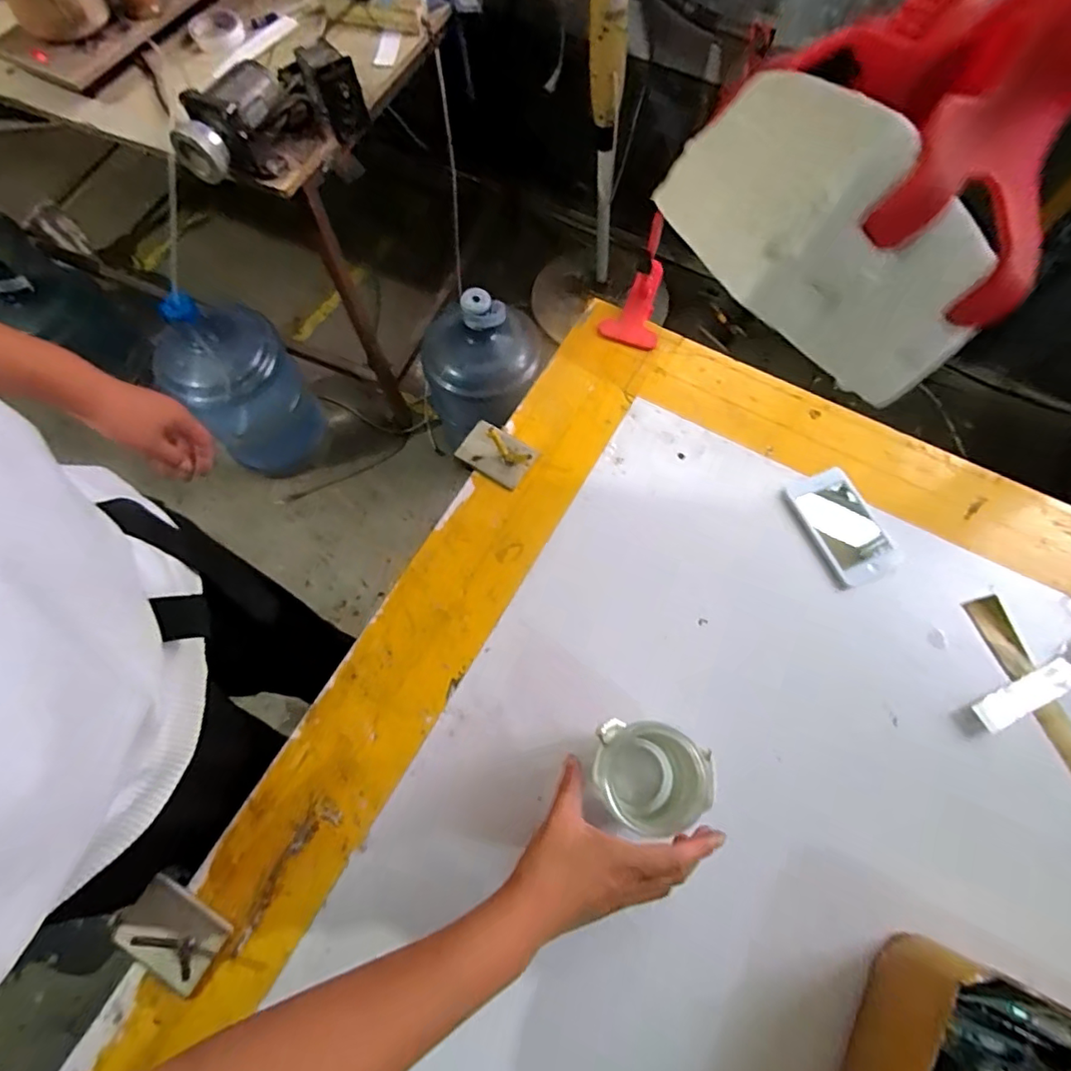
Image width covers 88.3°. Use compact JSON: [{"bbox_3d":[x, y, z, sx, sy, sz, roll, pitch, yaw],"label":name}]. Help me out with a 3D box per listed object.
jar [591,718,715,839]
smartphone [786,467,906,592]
[{"bbox_3d":[0.091,0.203,0.465,0.083,0.103,0.078,0,69,0],"label":"jar"},{"bbox_3d":[0.331,-0.011,0.592,0.074,0.009,0.126,-24,71,-9],"label":"smartphone"}]

